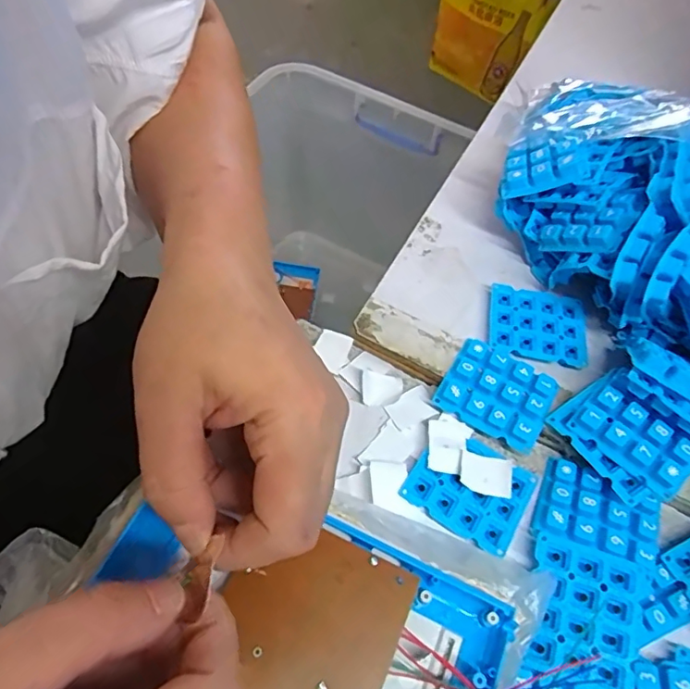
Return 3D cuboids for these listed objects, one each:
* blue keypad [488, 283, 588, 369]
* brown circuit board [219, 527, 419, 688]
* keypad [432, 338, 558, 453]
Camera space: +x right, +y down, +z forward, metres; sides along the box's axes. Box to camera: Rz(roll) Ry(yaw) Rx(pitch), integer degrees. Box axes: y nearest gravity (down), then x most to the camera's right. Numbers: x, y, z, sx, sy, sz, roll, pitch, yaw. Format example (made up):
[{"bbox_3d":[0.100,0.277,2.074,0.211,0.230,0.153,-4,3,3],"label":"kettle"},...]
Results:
[{"bbox_3d":[0.119,-0.012,0.334,0.058,0.010,0.050,7,59,1],"label":"blue keypad"},{"bbox_3d":[-0.014,0.113,0.221,0.070,0.005,0.068,21,60,10],"label":"brown circuit board"},{"bbox_3d":[0.087,0.027,0.307,0.059,0.011,0.046,28,62,14],"label":"keypad"}]

